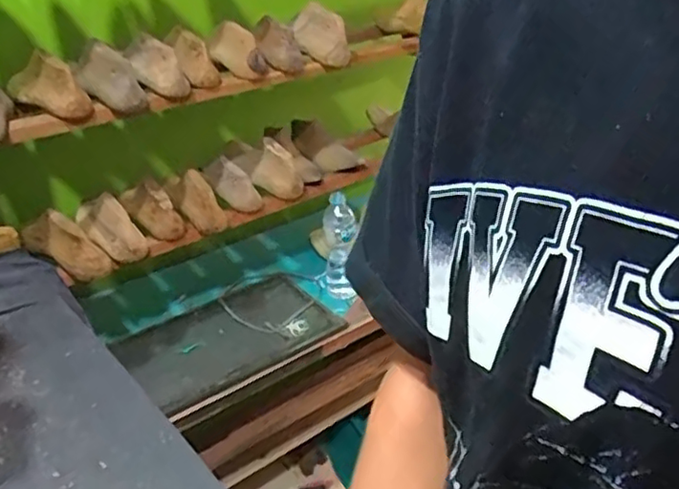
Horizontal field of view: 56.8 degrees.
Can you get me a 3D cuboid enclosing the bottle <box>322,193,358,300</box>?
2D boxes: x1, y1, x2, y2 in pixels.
[{"bbox_3d":[-0.001,0.000,1.282,0.073,0.209,0.054,6,31,16],"label":"bottle"}]

